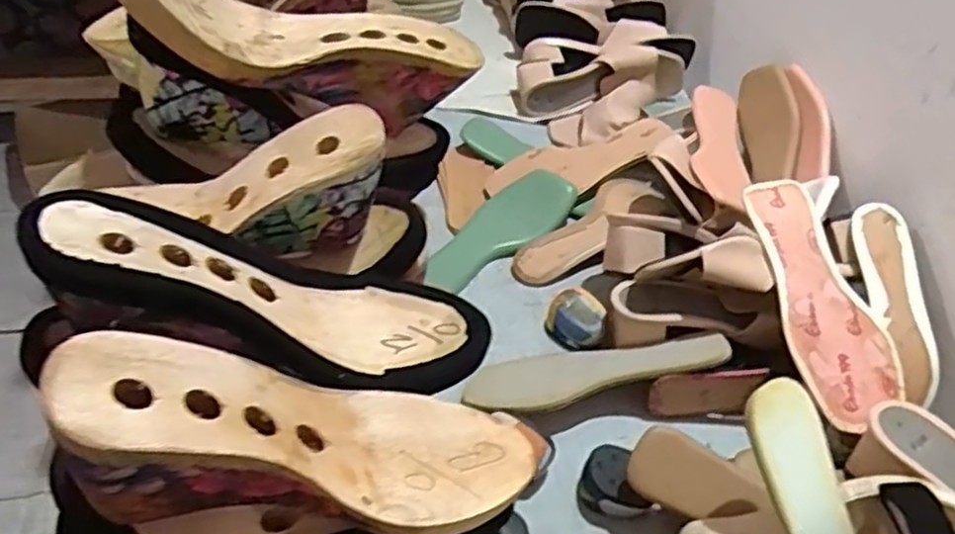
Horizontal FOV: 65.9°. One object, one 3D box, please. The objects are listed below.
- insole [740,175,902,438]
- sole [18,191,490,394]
[{"bbox_3d":[0.302,0.023,0.655,0.082,0.026,0.232,-7,66,-13],"label":"insole"},{"bbox_3d":[-0.111,0.014,0.410,0.249,0.064,0.086,20,38,-30],"label":"sole"}]

